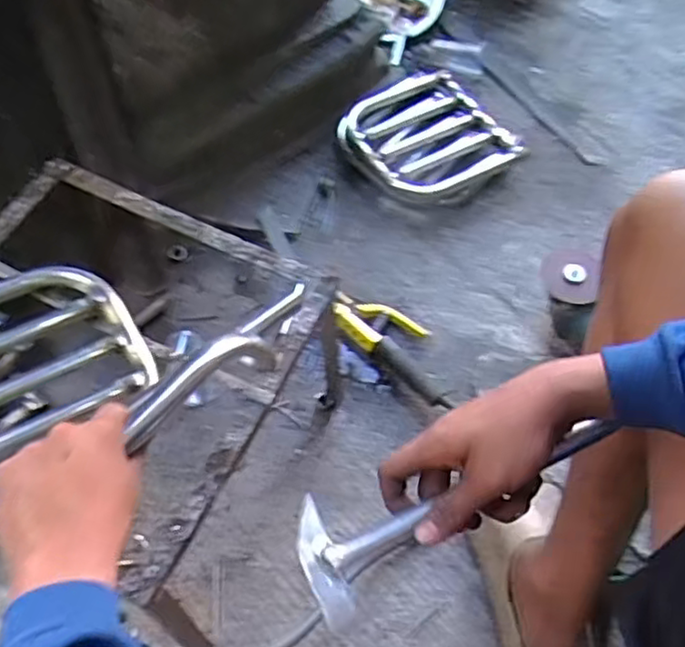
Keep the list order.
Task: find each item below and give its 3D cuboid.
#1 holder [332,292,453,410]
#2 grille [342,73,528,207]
[{"bbox_3d":[0.080,0.022,1.012,0.240,0.037,0.096,40,66,19],"label":"holder"},{"bbox_3d":[0.151,-0.318,1.188,0.269,0.069,0.259,-30,65,-18],"label":"grille"}]

